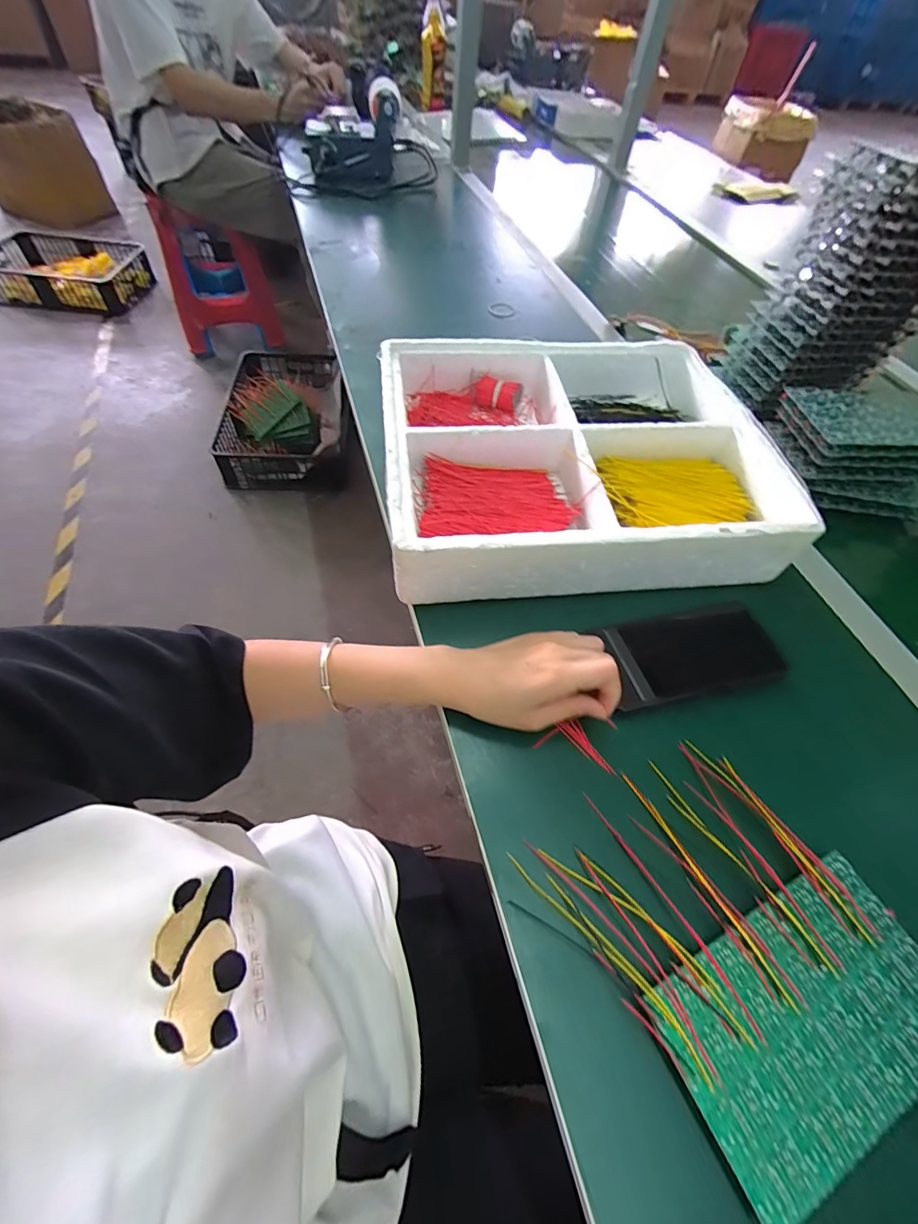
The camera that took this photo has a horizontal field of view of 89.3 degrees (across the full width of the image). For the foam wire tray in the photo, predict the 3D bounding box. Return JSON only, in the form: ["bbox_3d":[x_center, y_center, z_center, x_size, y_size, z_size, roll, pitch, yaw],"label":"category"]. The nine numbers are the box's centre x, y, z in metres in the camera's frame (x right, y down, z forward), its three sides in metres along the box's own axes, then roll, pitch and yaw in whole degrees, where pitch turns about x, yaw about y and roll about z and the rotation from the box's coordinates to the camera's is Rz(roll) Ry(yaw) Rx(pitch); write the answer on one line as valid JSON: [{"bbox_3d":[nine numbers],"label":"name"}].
[{"bbox_3d":[0.113,-0.167,0.492,0.374,0.085,0.312,-3,57,-8],"label":"foam wire tray"}]

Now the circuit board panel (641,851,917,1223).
[{"bbox_3d":[0.205,0.232,0.268,0.171,0.007,0.101,-21,61,-18],"label":"circuit board panel"}]

